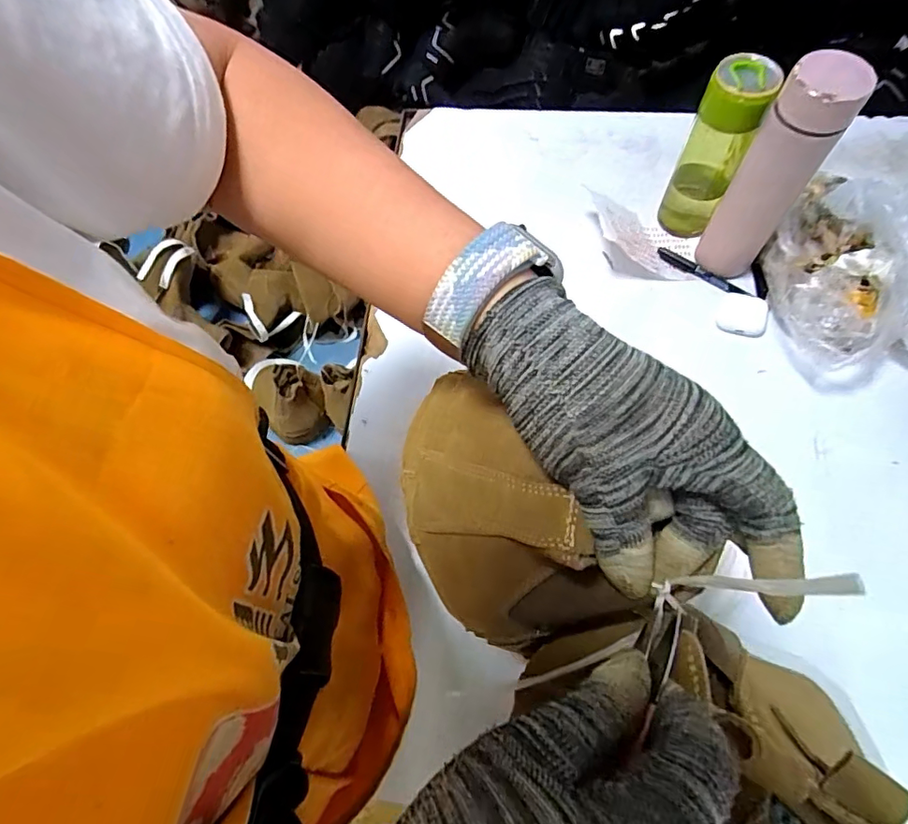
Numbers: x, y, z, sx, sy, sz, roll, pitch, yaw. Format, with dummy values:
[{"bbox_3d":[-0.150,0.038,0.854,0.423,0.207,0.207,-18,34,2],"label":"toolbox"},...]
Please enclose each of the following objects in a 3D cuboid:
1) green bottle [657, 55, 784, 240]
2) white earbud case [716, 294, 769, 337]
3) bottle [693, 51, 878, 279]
[{"bbox_3d":[0.283,-0.285,0.585,0.060,0.187,0.071,20,70,11],"label":"green bottle"},{"bbox_3d":[0.331,-0.111,0.603,0.049,0.023,0.040,19,69,11],"label":"white earbud case"},{"bbox_3d":[0.319,-0.232,0.537,0.062,0.238,0.057,34,73,16],"label":"bottle"}]

